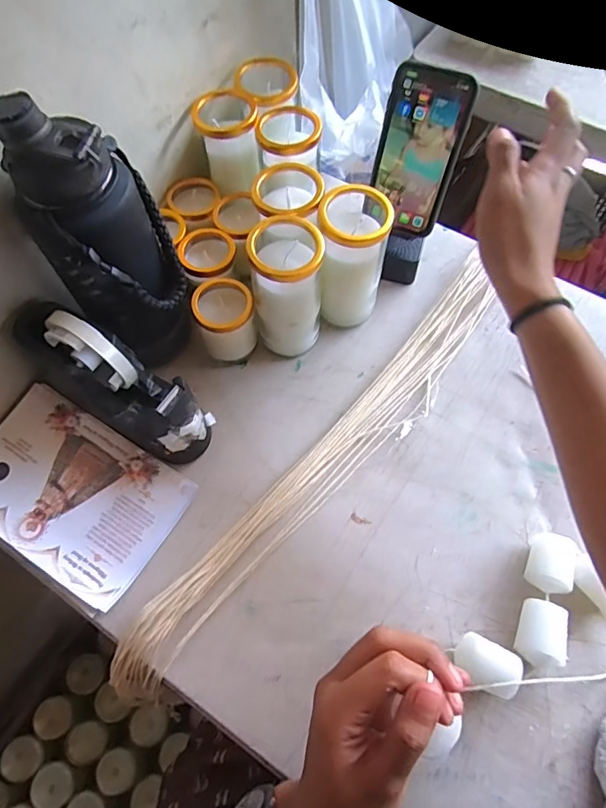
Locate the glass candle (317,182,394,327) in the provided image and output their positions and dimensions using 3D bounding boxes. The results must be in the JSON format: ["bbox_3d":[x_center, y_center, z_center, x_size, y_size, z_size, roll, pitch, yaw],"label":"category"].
[{"bbox_3d":[0.049,-0.142,0.510,0.065,0.150,0.057,9,65,4],"label":"glass candle"}]

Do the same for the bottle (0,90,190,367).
[{"bbox_3d":[-0.164,-0.128,0.433,0.095,0.241,0.092,-26,67,-11],"label":"bottle"}]

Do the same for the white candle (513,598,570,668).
[{"bbox_3d":[0.199,0.192,0.414,0.033,0.030,0.050,15,66,7],"label":"white candle"}]

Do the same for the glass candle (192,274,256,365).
[{"bbox_3d":[-0.080,-0.084,0.519,0.057,0.079,0.058,0,65,0],"label":"glass candle"}]

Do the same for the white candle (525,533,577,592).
[{"bbox_3d":[0.222,0.143,0.443,0.034,0.031,0.050,23,67,11],"label":"white candle"}]

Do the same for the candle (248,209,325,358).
[{"bbox_3d":[-0.015,-0.111,0.495,0.067,0.147,0.069,0,65,0],"label":"candle"}]

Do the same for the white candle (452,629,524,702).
[{"bbox_3d":[0.151,0.211,0.402,0.050,0.035,0.040,24,67,11],"label":"white candle"}]

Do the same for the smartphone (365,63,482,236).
[{"bbox_3d":[0.114,-0.248,0.495,0.076,0.148,0.008,19,42,7],"label":"smartphone"}]

